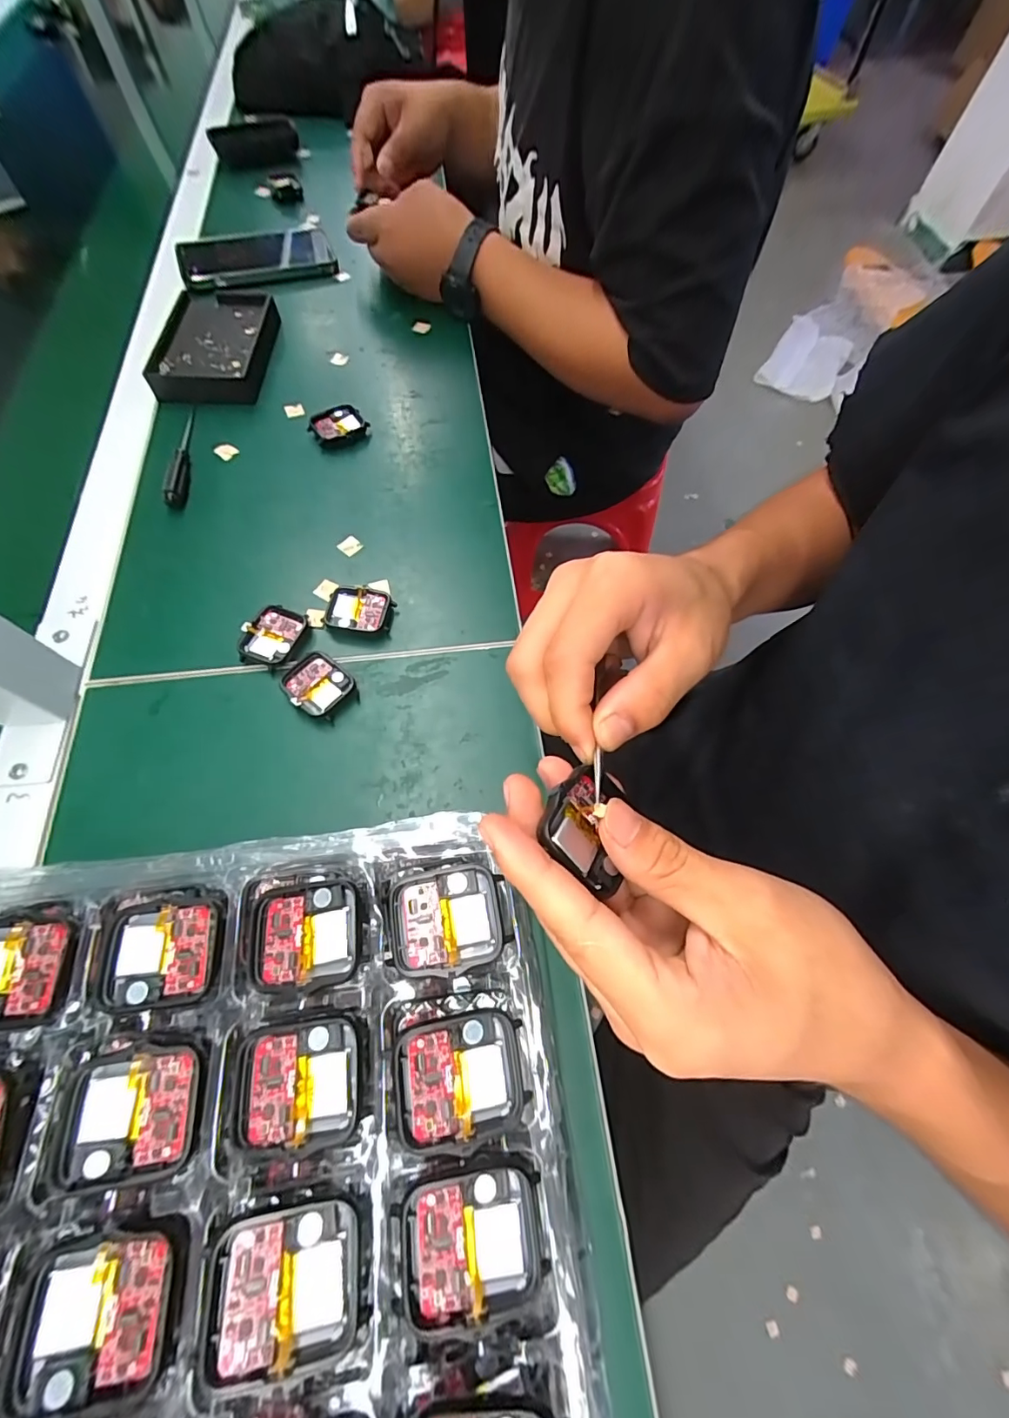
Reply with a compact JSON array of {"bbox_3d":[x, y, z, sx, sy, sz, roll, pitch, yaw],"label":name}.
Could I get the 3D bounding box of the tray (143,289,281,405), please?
[{"bbox_3d":[-0.278,-0.355,0.471,0.099,0.021,0.162,1,65,-3],"label":"tray"}]

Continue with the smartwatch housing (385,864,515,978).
[{"bbox_3d":[-0.023,0.083,0.194,0.045,0.005,0.037,-7,66,-4],"label":"smartwatch housing"}]

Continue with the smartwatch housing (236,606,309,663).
[{"bbox_3d":[-0.161,-0.051,0.340,0.038,0.011,0.044,14,65,3],"label":"smartwatch housing"}]

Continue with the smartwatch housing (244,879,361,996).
[{"bbox_3d":[-0.079,0.089,0.191,0.043,0.006,0.038,-5,66,-4],"label":"smartwatch housing"}]

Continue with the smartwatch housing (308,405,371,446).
[{"bbox_3d":[-0.146,-0.249,0.431,0.046,0.011,0.038,-30,70,-16],"label":"smartwatch housing"}]

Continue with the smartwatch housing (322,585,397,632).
[{"bbox_3d":[-0.105,-0.071,0.353,0.047,0.011,0.037,5,65,-1],"label":"smartwatch housing"}]

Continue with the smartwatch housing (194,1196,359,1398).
[{"bbox_3d":[-0.068,0.176,0.147,0.042,0.006,0.037,-5,66,-4],"label":"smartwatch housing"}]

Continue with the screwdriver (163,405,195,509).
[{"bbox_3d":[-0.271,-0.216,0.412,0.012,0.011,0.115,-4,65,-6],"label":"screwdriver"}]

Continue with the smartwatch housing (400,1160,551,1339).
[{"bbox_3d":[-0.011,0.173,0.159,0.045,0.008,0.038,-5,66,-4],"label":"smartwatch housing"}]

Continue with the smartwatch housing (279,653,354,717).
[{"bbox_3d":[-0.125,-0.016,0.326,0.039,0.010,0.037,41,69,14],"label":"smartwatch housing"}]

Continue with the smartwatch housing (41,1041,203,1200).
[{"bbox_3d":[-0.130,0.138,0.167,0.044,0.006,0.037,-6,66,-4],"label":"smartwatch housing"}]

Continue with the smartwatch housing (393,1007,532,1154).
[{"bbox_3d":[-0.016,0.129,0.172,0.044,0.011,0.038,-8,66,-5],"label":"smartwatch housing"}]

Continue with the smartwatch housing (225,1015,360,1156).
[{"bbox_3d":[-0.074,0.131,0.171,0.043,0.005,0.037,-5,66,-3],"label":"smartwatch housing"}]

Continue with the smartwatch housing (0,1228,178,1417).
[{"bbox_3d":[-0.123,0.182,0.146,0.043,0.004,0.037,-4,66,-3],"label":"smartwatch housing"}]

